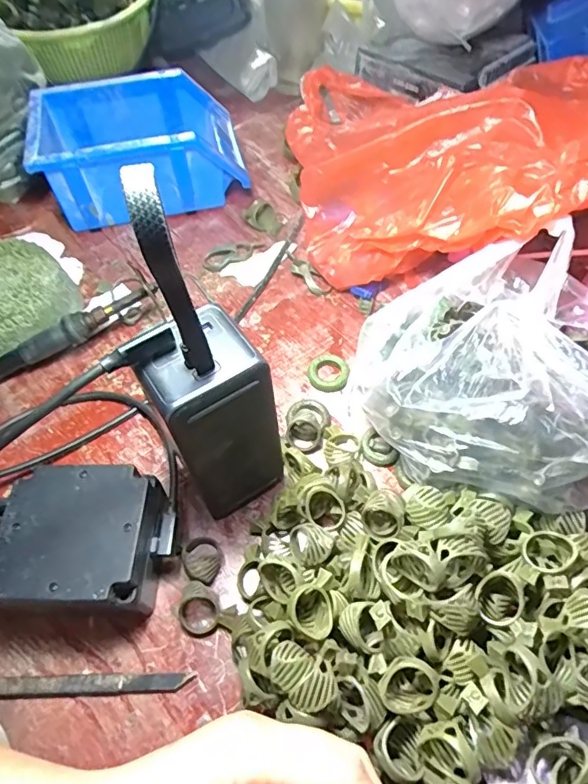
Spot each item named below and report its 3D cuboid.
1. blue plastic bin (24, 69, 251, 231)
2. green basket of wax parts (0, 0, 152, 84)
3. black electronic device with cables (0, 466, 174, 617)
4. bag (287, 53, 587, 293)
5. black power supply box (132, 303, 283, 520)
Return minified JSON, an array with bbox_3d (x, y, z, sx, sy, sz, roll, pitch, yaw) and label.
[{"bbox_3d":[-0.147,-0.235,0.495,0.180,0.081,0.133,-13,58,-4],"label":"blue plastic bin"},{"bbox_3d":[-0.257,-0.458,0.608,0.164,0.110,0.181,-30,60,-13],"label":"green basket of wax parts"},{"bbox_3d":[-0.116,0.087,0.298,0.086,0.051,0.072,-4,58,2],"label":"black electronic device with cables"},{"bbox_3d":[0.094,-0.174,0.395,0.167,0.152,0.282,-40,63,-19],"label":"bag"},{"bbox_3d":[-0.041,0.020,0.292,0.054,0.135,0.045,-30,60,-14],"label":"black power supply box"}]

